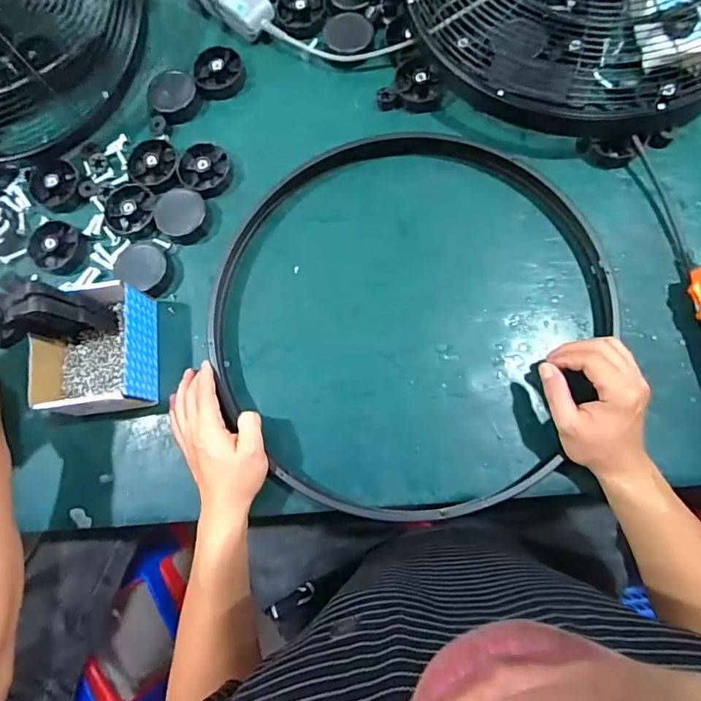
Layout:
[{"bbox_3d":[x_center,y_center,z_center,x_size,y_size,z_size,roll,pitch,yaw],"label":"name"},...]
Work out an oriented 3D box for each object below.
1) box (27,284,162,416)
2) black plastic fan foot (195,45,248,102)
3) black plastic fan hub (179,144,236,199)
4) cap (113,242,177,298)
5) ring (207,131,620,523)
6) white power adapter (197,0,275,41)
[{"bbox_3d":[-0.293,0.000,0.530,0.118,0.077,0.143,-6,77,4],"label":"box"},{"bbox_3d":[-0.178,-0.379,0.621,0.065,0.016,0.072,-20,77,2],"label":"black plastic fan foot"},{"bbox_3d":[-0.188,-0.238,0.592,0.070,0.022,0.065,-1,79,6],"label":"black plastic fan hub"},{"bbox_3d":[-0.256,-0.104,0.567,0.068,0.024,0.057,31,83,11],"label":"cap"},{"bbox_3d":[0.058,-0.052,0.526,0.455,0.031,0.465,-2,75,6],"label":"ring"},{"bbox_3d":[-0.161,-0.485,0.626,0.122,0.029,0.055,44,86,12],"label":"white power adapter"}]

